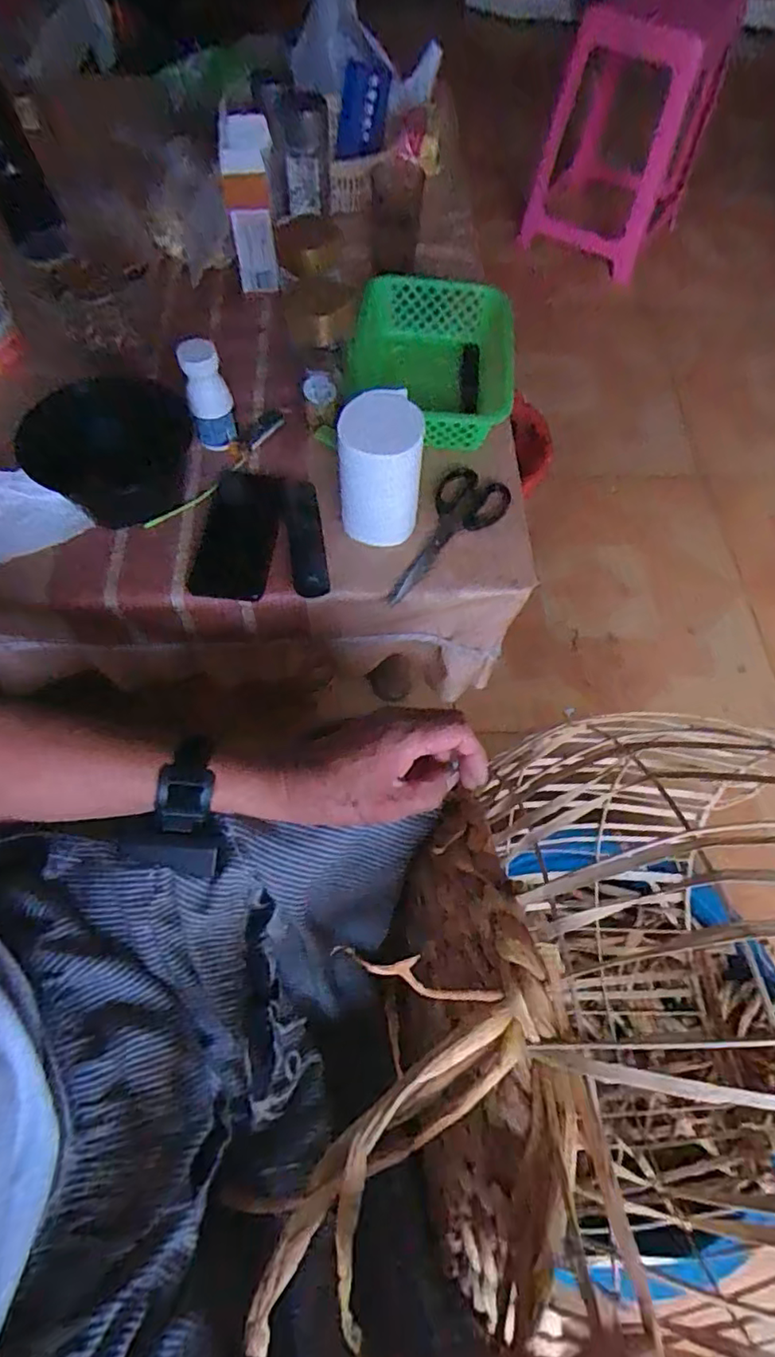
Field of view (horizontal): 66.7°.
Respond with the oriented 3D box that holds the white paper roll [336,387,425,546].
[{"bbox_3d":[-0.005,-0.209,0.590,0.077,0.125,0.081,1,64,-1],"label":"white paper roll"}]

